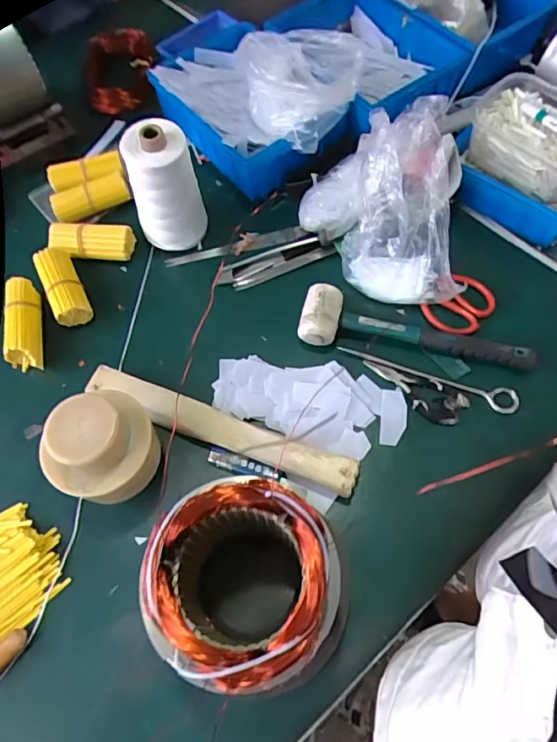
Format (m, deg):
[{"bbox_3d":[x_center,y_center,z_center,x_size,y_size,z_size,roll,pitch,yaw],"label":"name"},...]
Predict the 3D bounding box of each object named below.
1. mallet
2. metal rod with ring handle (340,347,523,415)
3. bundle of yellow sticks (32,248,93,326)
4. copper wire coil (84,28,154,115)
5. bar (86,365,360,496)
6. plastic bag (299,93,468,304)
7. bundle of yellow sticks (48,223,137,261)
[{"bbox_3d":[0.171,-0.054,0.613,0.286,0.040,0.073,8,67,5],"label":"mallet"},{"bbox_3d":[0.181,0.006,0.605,0.218,0.014,0.030,19,70,10],"label":"metal rod with ring handle"},{"bbox_3d":[-0.284,-0.111,0.655,0.048,0.041,0.110,-26,69,-9],"label":"bundle of yellow sticks"},{"bbox_3d":[-0.261,-0.492,0.817,0.119,0.074,0.128,-1,68,2],"label":"copper wire coil"},{"bbox_3d":[-0.068,0.066,0.575,0.324,0.031,0.043,19,70,10],"label":"bar"},{"bbox_3d":[0.134,-0.210,0.628,0.200,0.134,0.212,-2,67,1],"label":"plastic bag"},{"bbox_3d":[-0.257,-0.180,0.684,0.110,0.035,0.047,2,67,3],"label":"bundle of yellow sticks"}]

